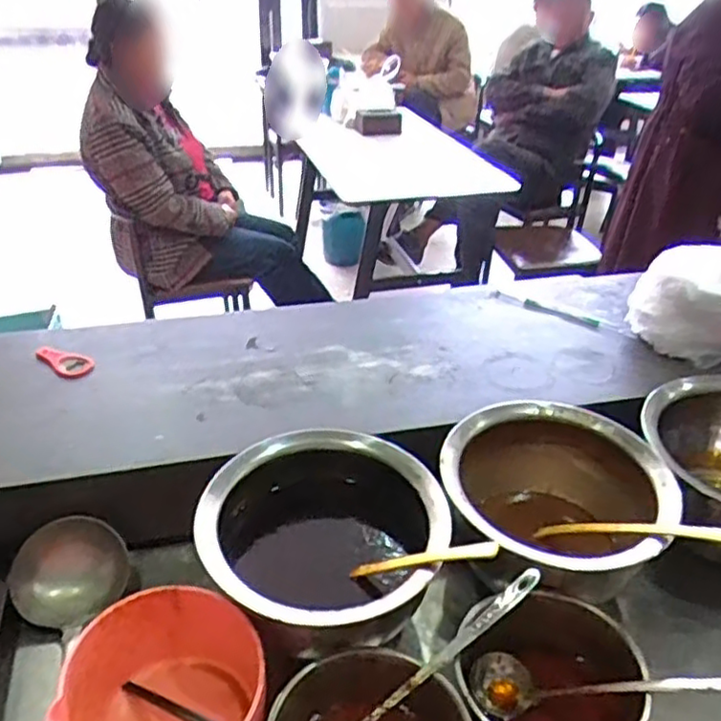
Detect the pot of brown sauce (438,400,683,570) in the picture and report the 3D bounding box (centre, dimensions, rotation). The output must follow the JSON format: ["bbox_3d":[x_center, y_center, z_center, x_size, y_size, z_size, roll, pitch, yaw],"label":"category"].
[{"bbox_3d":[0.217,0.178,0.798,0.234,0.169,0.246,1,33,-1],"label":"pot of brown sauce"}]

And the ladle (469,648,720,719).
[{"bbox_3d":[0.235,0.294,0.624,0.270,0.039,0.054,-16,22,32],"label":"ladle"}]

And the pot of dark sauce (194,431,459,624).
[{"bbox_3d":[-0.036,0.230,0.759,0.234,0.206,0.245,1,33,-1],"label":"pot of dark sauce"}]

